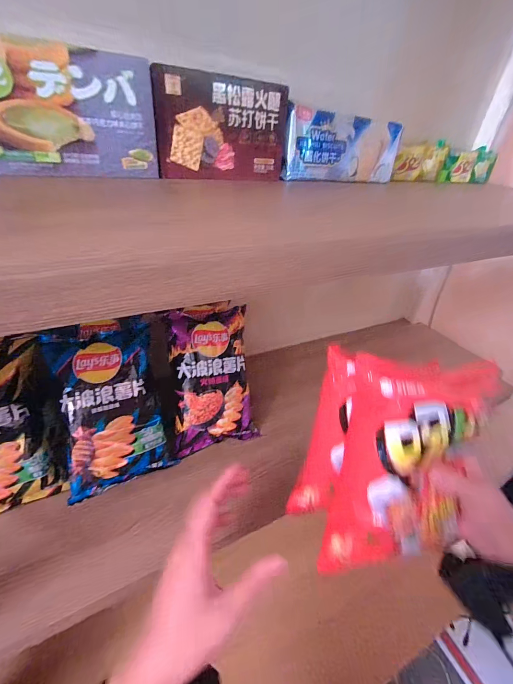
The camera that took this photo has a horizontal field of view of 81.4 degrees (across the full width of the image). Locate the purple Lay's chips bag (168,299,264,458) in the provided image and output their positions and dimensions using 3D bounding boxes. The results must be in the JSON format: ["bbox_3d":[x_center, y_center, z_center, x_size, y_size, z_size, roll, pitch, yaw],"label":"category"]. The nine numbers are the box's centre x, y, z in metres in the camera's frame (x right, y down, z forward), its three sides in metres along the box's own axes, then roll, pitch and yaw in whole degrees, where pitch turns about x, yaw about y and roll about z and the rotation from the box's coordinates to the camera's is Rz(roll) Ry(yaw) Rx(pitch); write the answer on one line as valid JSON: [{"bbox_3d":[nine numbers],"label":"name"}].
[{"bbox_3d":[-0.070,0.046,0.446,0.131,0.220,0.058,-6,-1,-22],"label":"purple Lay's chips bag"}]

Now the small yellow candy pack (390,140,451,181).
[{"bbox_3d":[0.267,-0.295,0.488,0.119,0.056,0.015,-16,29,-22],"label":"small yellow candy pack"}]

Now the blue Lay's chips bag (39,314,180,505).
[{"bbox_3d":[-0.185,0.075,0.387,0.135,0.220,0.046,-11,1,-29],"label":"blue Lay's chips bag"}]

